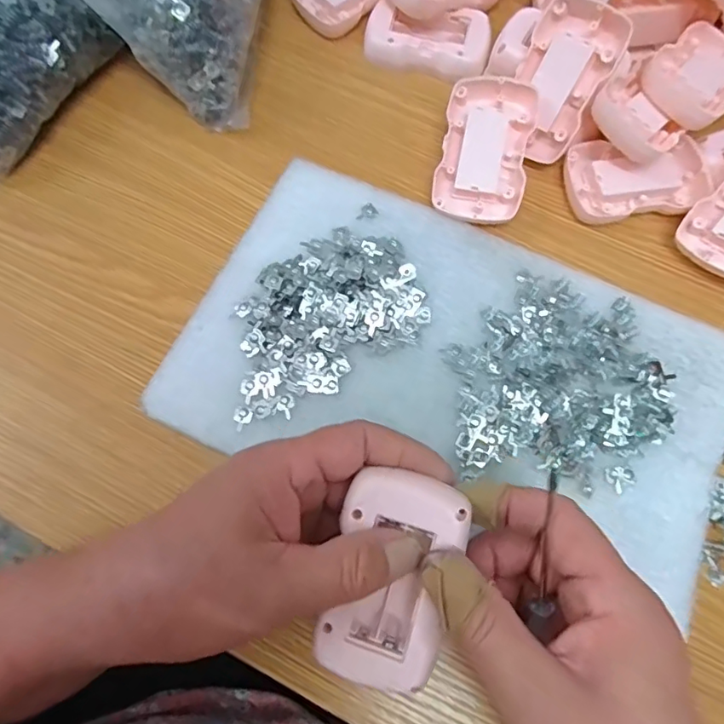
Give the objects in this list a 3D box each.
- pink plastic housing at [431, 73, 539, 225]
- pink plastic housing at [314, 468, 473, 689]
[{"bbox_3d":[0.077,-0.132,0.337,0.053,0.019,0.087,13,89,6],"label":"pink plastic housing"},{"bbox_3d":[0.013,0.089,0.220,0.049,0.018,0.083,13,89,4],"label":"pink plastic housing"}]

